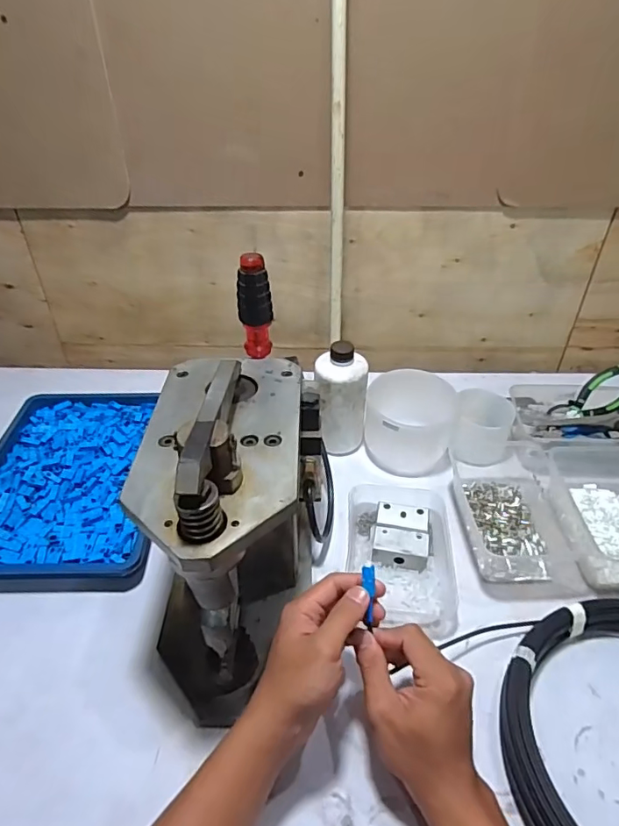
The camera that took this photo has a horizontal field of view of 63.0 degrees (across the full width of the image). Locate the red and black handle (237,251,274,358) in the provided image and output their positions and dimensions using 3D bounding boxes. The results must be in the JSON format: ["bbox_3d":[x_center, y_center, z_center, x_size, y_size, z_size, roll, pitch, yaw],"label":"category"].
[{"bbox_3d":[-0.054,-0.105,0.510,0.026,0.104,0.024,-31,48,-33],"label":"red and black handle"}]

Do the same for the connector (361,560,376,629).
[{"bbox_3d":[0.049,0.150,0.415,0.011,0.057,0.010,-1,5,0],"label":"connector"}]

